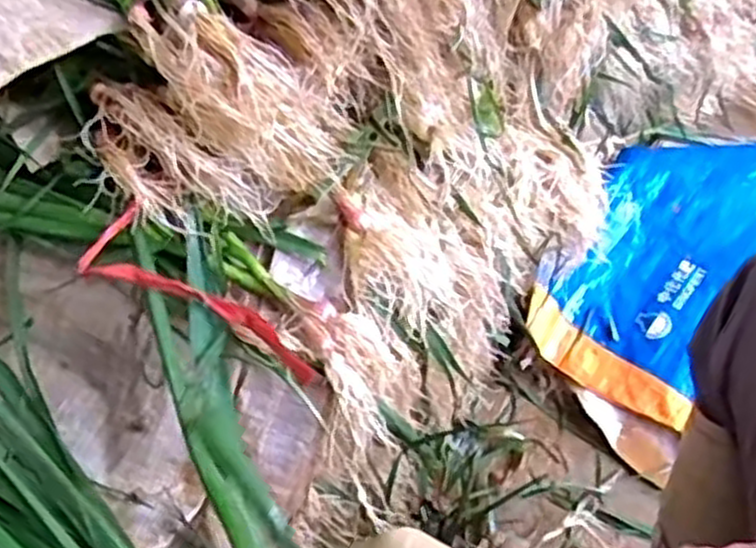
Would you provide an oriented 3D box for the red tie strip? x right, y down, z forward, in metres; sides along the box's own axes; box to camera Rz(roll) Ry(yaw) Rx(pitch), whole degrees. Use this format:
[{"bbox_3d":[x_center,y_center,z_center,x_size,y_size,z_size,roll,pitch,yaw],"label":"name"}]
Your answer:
[{"bbox_3d":[-0.116,0.019,0.493,0.186,0.021,0.053,36,62,24],"label":"red tie strip"}]

